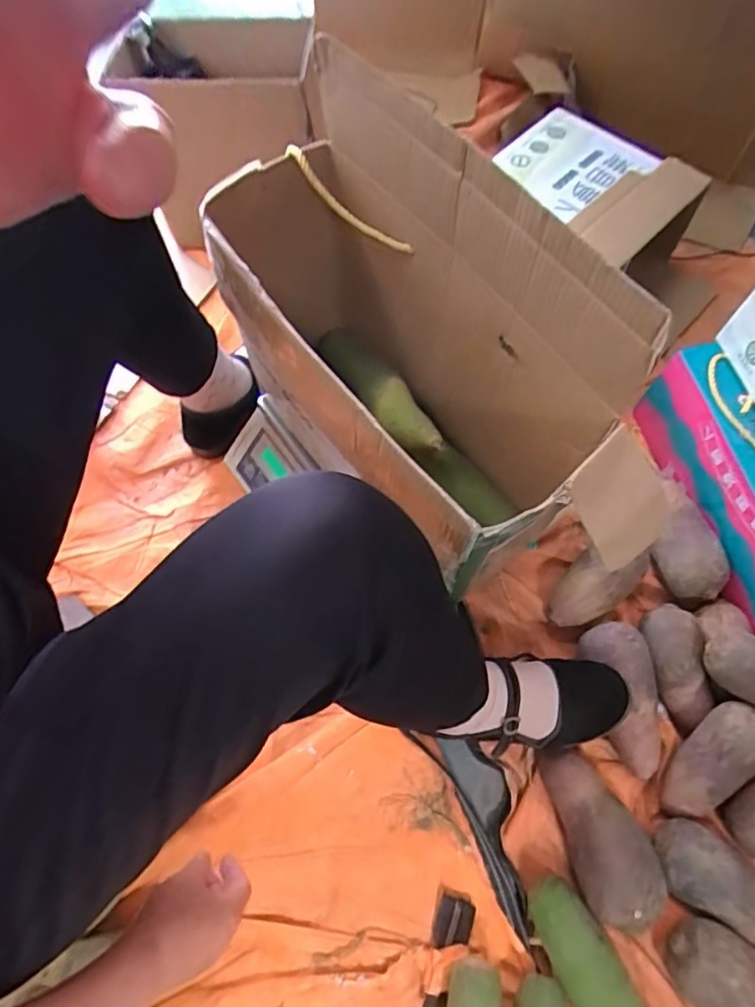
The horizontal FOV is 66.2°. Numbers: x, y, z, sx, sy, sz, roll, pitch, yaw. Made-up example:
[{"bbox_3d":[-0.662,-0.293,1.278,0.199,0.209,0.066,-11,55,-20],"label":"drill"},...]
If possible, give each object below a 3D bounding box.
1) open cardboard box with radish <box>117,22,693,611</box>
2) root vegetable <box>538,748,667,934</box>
[{"bbox_3d":[0.007,-0.100,0.517,0.185,0.364,0.444,-35,70,-14],"label":"open cardboard box with radish"},{"bbox_3d":[0.222,0.330,0.585,0.075,0.068,0.158,-17,67,-7],"label":"root vegetable"}]

